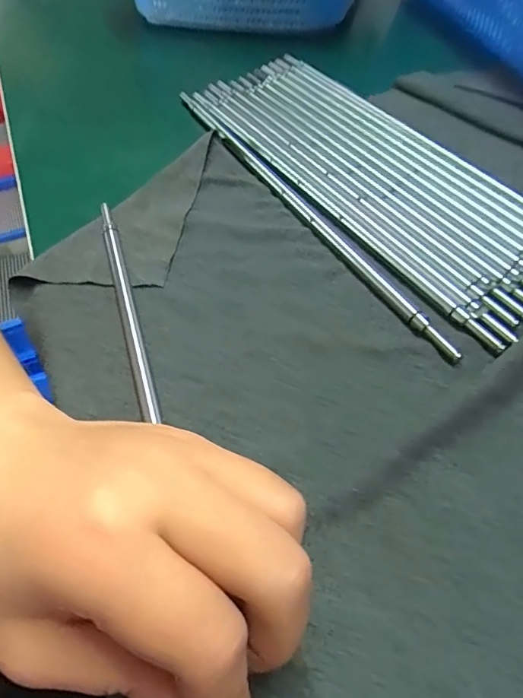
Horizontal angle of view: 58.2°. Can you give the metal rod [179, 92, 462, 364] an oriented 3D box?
[{"bbox_3d":[0.016,-0.087,0.269,0.012,0.010,0.263,-28,57,-17],"label":"metal rod"}]

